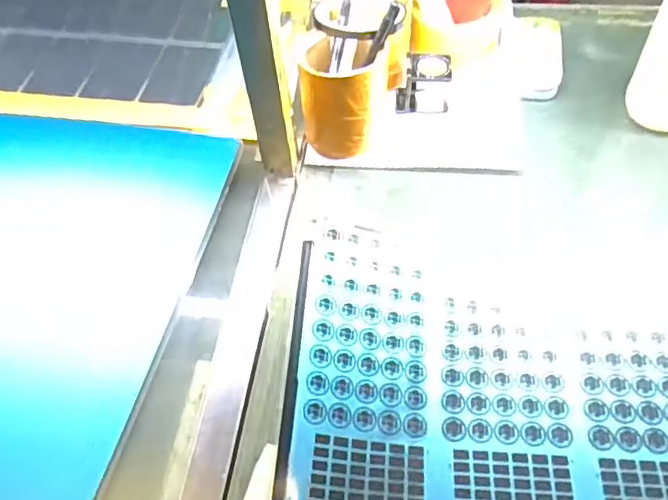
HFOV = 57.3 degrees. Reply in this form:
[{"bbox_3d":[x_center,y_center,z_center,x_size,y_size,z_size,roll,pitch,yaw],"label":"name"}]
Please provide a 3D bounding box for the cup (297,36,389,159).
[{"bbox_3d":[0.009,-0.143,0.581,0.076,0.097,0.076,-2,55,3],"label":"cup"}]

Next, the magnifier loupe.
[{"bbox_3d":[0.091,-0.171,0.623,0.053,0.048,0.039,2,55,6],"label":"magnifier loupe"}]

